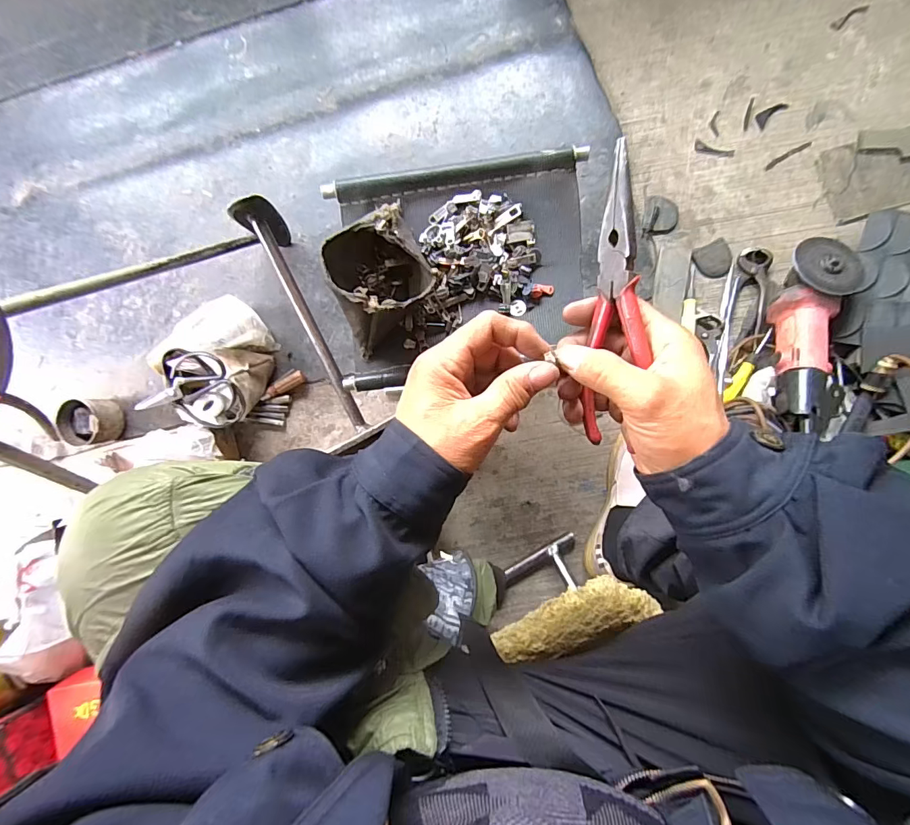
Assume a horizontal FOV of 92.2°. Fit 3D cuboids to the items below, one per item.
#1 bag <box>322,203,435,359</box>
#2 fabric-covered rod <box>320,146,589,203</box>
[{"bbox_3d":[-0.074,-0.133,0.460,0.096,0.084,0.126,-8,89,4],"label":"bag"},{"bbox_3d":[-0.003,-0.257,0.472,0.281,0.021,0.022,-7,89,4],"label":"fabric-covered rod"}]

